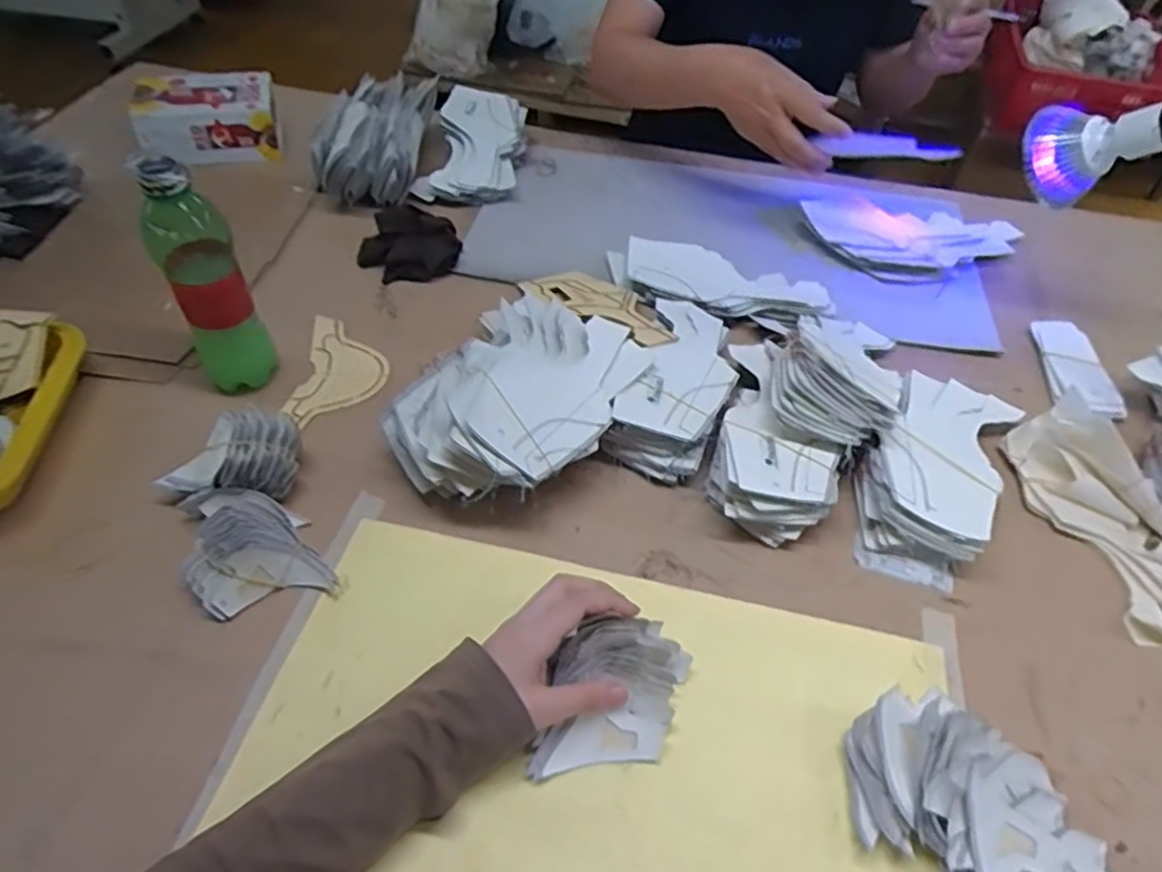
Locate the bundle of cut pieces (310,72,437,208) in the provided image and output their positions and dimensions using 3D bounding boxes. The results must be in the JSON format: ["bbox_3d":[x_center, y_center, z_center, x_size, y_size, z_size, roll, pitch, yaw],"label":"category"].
[{"bbox_3d":[-0.245,-0.367,0.867,0.115,0.094,0.203,1,49,-2],"label":"bundle of cut pieces"}]

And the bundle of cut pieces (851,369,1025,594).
[{"bbox_3d":[0.295,0.021,0.607,0.105,0.042,0.222,27,53,19],"label":"bundle of cut pieces"}]

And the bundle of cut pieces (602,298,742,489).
[{"bbox_3d":[0.091,-0.052,0.653,0.089,0.047,0.203,16,51,11],"label":"bundle of cut pieces"}]

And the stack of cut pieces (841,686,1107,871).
[{"bbox_3d":[0.240,0.228,0.428,0.168,0.042,0.098,31,55,22],"label":"stack of cut pieces"}]

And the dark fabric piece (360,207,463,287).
[{"bbox_3d":[-0.189,-0.209,0.787,0.109,0.032,0.089,11,50,6],"label":"dark fabric piece"}]

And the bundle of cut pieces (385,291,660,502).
[{"bbox_3d":[-0.052,-0.038,0.605,0.167,0.094,0.221,22,52,15],"label":"bundle of cut pieces"}]

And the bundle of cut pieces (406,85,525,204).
[{"bbox_3d":[-0.128,-0.361,0.898,0.113,0.069,0.188,11,53,8],"label":"bundle of cut pieces"}]

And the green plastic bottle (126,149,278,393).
[{"bbox_3d":[-0.306,-0.125,0.592,0.061,0.203,0.060,-27,55,-23],"label":"green plastic bottle"}]

